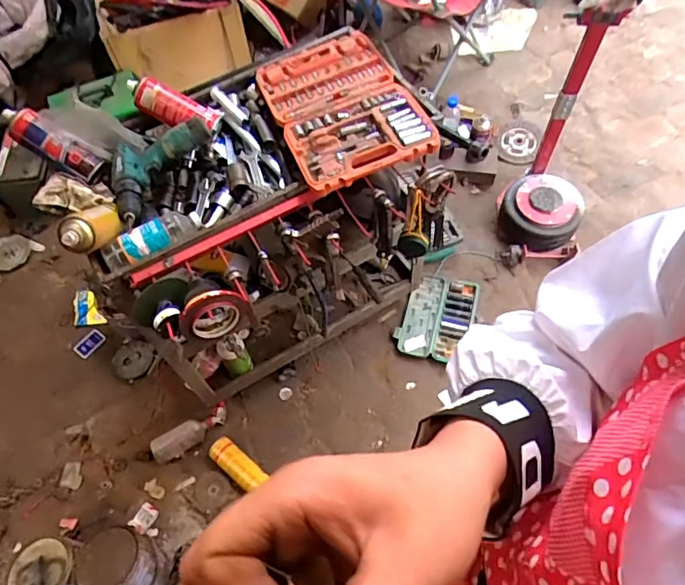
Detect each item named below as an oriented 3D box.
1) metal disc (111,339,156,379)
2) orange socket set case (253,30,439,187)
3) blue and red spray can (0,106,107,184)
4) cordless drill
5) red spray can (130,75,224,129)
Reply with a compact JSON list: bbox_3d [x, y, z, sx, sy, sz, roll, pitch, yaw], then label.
[{"bbox_3d":[-0.630,0.199,1.573,0.125,0.010,0.118,-1,62,2],"label":"metal disc"},{"bbox_3d":[-0.005,-0.365,1.002,0.247,0.048,0.383,-20,61,-8],"label":"orange socket set case"},{"bbox_3d":[-0.516,-0.263,0.934,0.180,0.061,0.049,34,62,-24],"label":"blue and red spray can"},{"bbox_3d":[-0.351,-0.238,0.931,0.134,0.059,0.228,29,66,18],"label":"cordless drill"},{"bbox_3d":[-0.324,-0.356,1.011,0.177,0.061,0.053,15,60,-21],"label":"red spray can"}]

